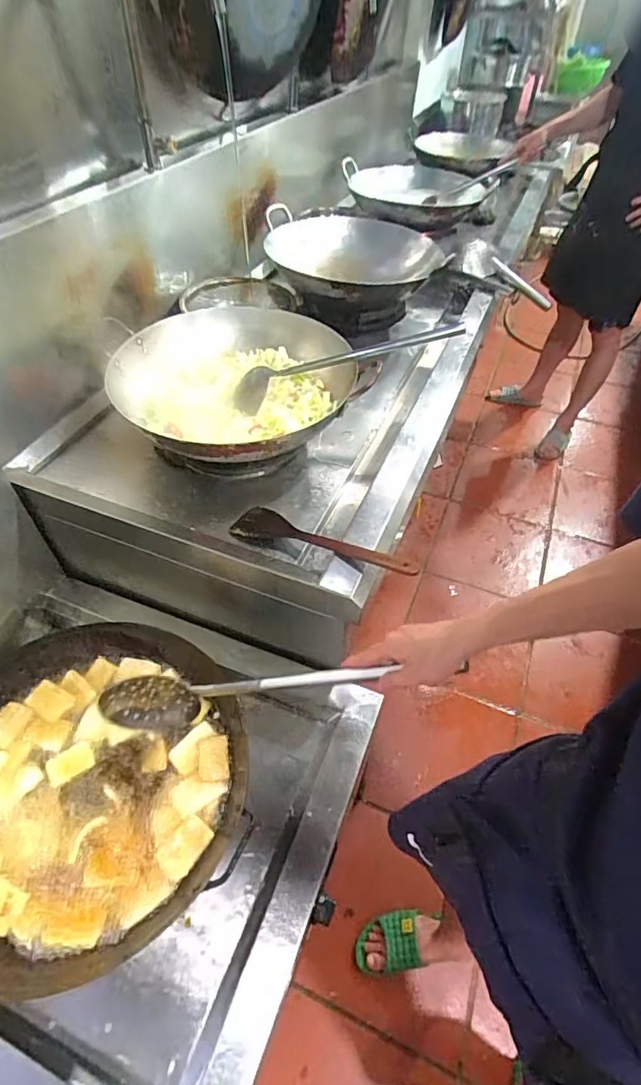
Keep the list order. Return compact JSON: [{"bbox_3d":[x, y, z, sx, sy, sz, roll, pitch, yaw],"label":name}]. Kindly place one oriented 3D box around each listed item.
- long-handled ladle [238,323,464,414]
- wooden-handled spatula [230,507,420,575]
[{"bbox_3d":[0.059,-0.384,1.082,0.515,0.069,0.076,-16,51,1],"label":"long-handled ladle"},{"bbox_3d":[-0.001,0.002,0.878,0.345,0.025,0.076,16,47,30],"label":"wooden-handled spatula"}]

